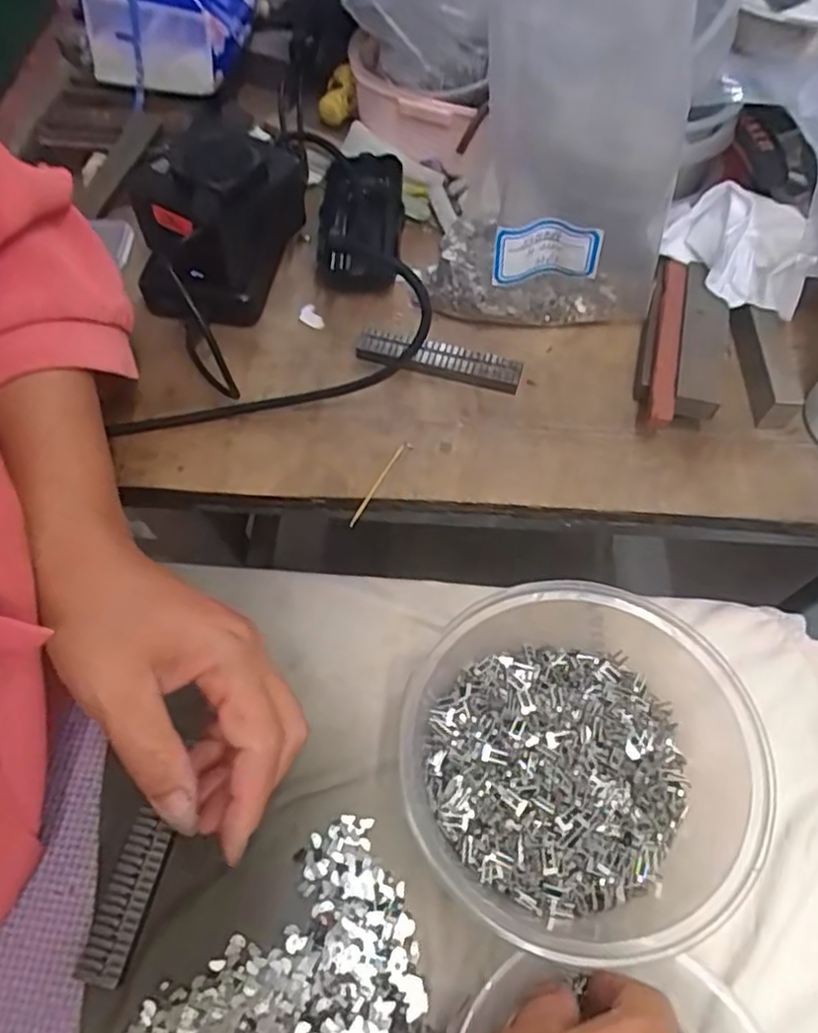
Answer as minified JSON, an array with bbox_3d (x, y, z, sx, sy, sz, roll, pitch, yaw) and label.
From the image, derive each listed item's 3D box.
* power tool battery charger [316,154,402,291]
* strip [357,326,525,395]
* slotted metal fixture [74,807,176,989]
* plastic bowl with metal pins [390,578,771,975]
[{"bbox_3d":[-0.033,-0.192,0.451,0.053,0.028,0.109,5,61,1],"label":"power tool battery charger"},{"bbox_3d":[0.018,-0.093,0.408,0.098,0.014,0.019,14,62,7],"label":"strip"},{"bbox_3d":[-0.120,0.162,0.293,0.020,0.007,0.062,11,62,6],"label":"slotted metal fixture"},{"bbox_3d":[0.070,0.106,0.295,0.140,0.070,0.134,1,61,-1],"label":"plastic bowl with metal pins"}]

